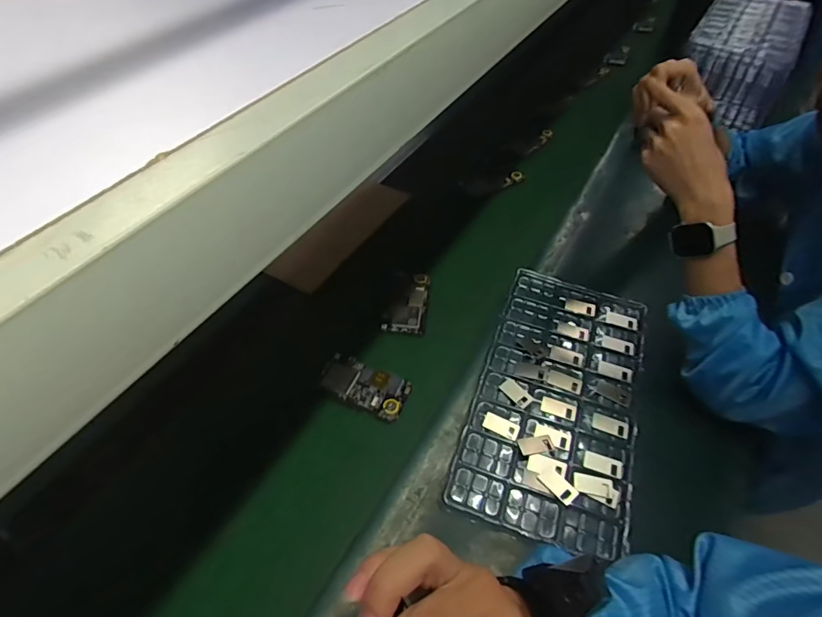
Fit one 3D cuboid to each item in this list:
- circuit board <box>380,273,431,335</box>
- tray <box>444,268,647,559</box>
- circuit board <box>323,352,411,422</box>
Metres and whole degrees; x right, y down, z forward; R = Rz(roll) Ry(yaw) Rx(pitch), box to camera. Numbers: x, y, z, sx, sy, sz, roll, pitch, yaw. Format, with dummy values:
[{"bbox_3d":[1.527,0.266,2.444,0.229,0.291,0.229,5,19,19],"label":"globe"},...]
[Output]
[{"bbox_3d":[-0.005,-0.009,0.738,0.060,0.012,0.120,5,48,4],"label":"circuit board"},{"bbox_3d":[0.194,0.106,0.625,0.200,0.027,0.366,15,49,14],"label":"tray"},{"bbox_3d":[-0.063,0.104,0.642,0.120,0.008,0.064,20,50,17],"label":"circuit board"}]

